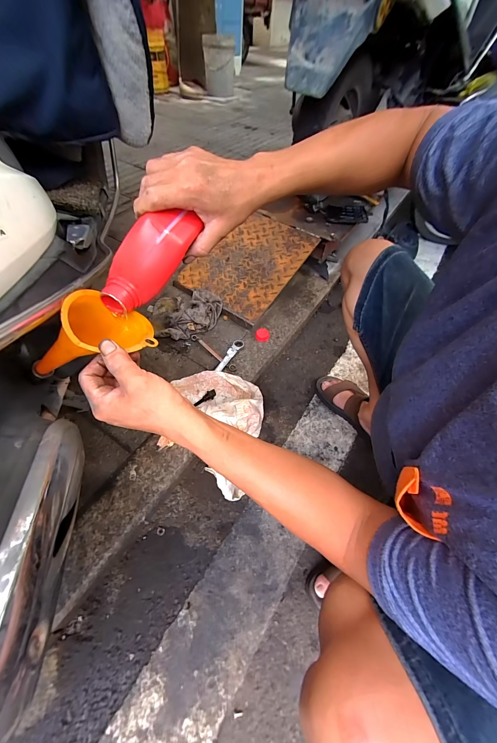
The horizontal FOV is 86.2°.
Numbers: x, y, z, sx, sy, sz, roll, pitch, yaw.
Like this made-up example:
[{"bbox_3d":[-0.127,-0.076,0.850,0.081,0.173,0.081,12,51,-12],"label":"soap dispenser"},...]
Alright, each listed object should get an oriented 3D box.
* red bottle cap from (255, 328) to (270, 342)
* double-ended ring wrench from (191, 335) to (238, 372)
[{"bbox_3d":[0.046,-0.123,0.880,0.046,0.017,0.048,1,54,-1],"label":"red bottle cap"},{"bbox_3d":[-0.109,-0.063,0.828,0.188,0.015,0.025,37,61,23],"label":"double-ended ring wrench"}]

